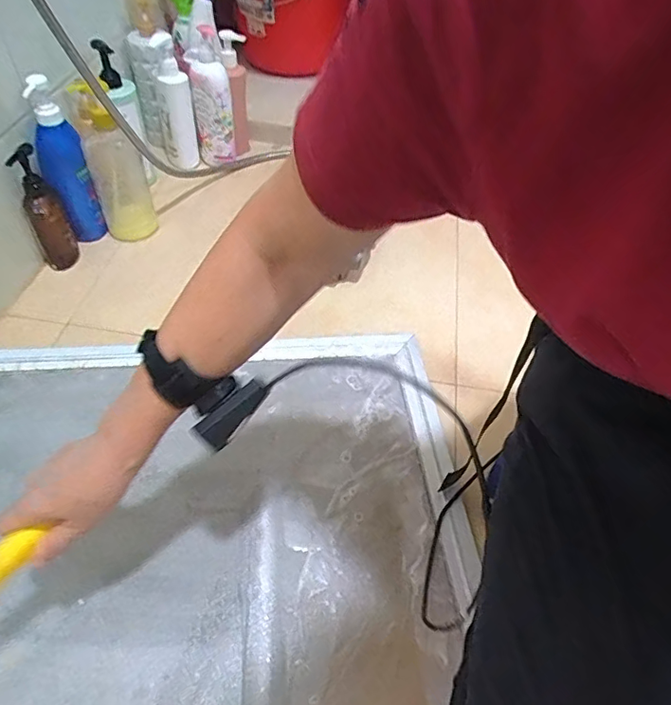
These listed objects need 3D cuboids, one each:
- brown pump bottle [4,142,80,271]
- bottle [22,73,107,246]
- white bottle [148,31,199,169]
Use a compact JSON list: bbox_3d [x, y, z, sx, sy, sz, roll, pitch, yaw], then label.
[{"bbox_3d":[-0.452,-0.217,0.831,0.057,0.195,0.045,-18,54,-20],"label":"brown pump bottle"},{"bbox_3d":[-0.424,-0.284,0.838,0.065,0.280,0.066,-18,54,-20],"label":"bottle"},{"bbox_3d":[-0.313,-0.477,1.039,0.066,0.259,0.078,-10,52,-14],"label":"white bottle"}]

